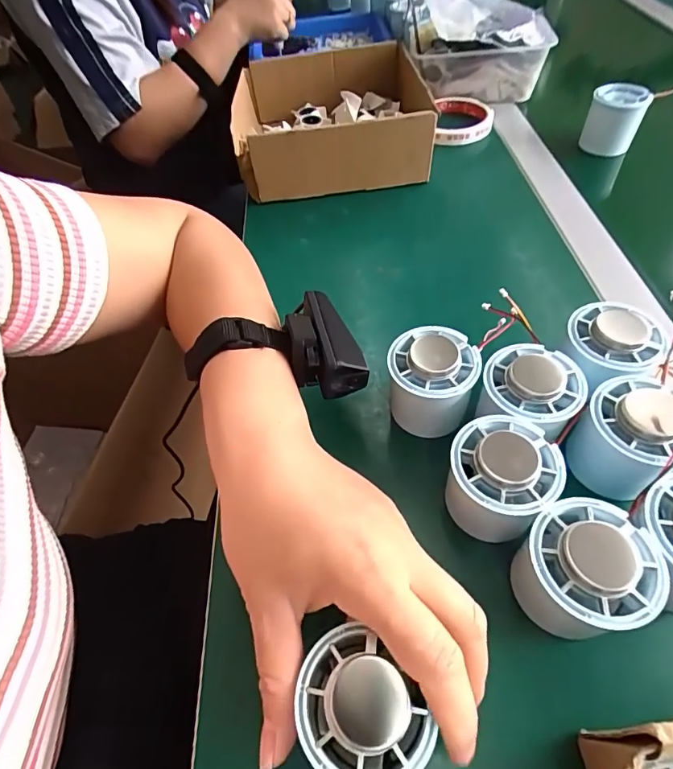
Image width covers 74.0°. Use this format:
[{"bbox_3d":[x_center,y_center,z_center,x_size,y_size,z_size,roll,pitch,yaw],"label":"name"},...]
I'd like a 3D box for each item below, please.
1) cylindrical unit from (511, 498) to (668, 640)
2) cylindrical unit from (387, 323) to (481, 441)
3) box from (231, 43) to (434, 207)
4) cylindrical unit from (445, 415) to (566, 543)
[{"bbox_3d":[0.117,0.091,0.216,0.051,0.064,0.052,-2,52,3],"label":"cylindrical unit"},{"bbox_3d":[0.061,-0.001,0.287,0.052,0.057,0.051,-2,52,3],"label":"cylindrical unit"},{"bbox_3d":[-0.008,-0.297,0.501,0.203,0.073,0.210,-5,52,1],"label":"box"},{"bbox_3d":[0.089,0.054,0.247,0.051,0.061,0.054,-2,52,3],"label":"cylindrical unit"}]

